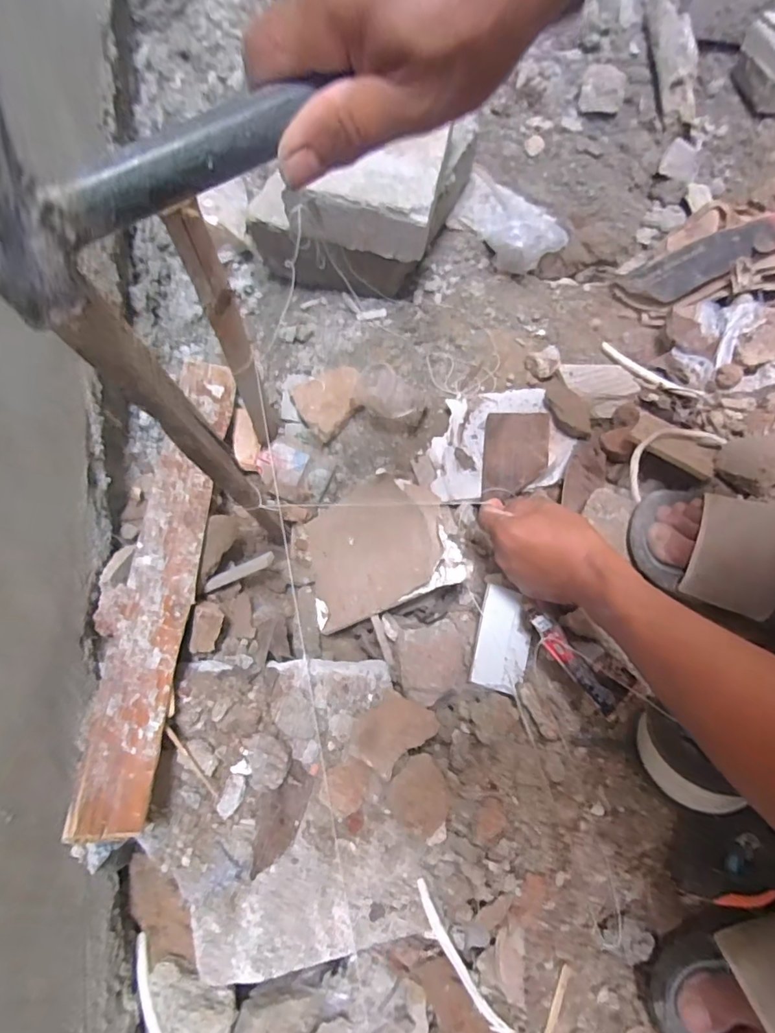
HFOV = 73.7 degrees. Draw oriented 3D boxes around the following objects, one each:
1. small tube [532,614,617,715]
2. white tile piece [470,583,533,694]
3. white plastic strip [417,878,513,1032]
[{"bbox_3d":[0.149,0.116,0.417,0.024,0.021,0.087,-29,56,-8],"label":"small tube"},{"bbox_3d":[0.104,0.108,0.460,0.045,0.010,0.088,14,73,5],"label":"white tile piece"},{"bbox_3d":[0.057,0.347,0.402,0.013,0.011,0.121,-33,75,-9],"label":"white plastic strip"}]

